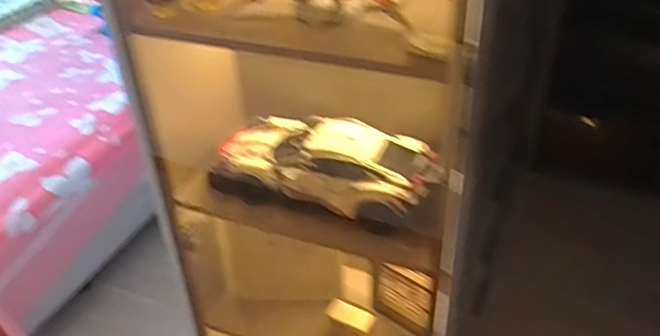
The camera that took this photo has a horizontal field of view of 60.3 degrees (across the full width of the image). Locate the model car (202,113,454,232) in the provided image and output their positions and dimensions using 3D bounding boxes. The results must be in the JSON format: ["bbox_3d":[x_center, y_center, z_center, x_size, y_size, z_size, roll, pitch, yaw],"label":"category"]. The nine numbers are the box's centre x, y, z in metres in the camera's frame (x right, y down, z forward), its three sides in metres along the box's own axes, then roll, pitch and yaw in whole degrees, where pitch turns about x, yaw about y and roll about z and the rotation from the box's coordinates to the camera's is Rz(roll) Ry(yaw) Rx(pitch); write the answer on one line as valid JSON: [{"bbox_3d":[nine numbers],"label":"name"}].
[{"bbox_3d":[-0.002,-0.014,1.079,0.431,0.114,0.189,15,38,21],"label":"model car"}]

